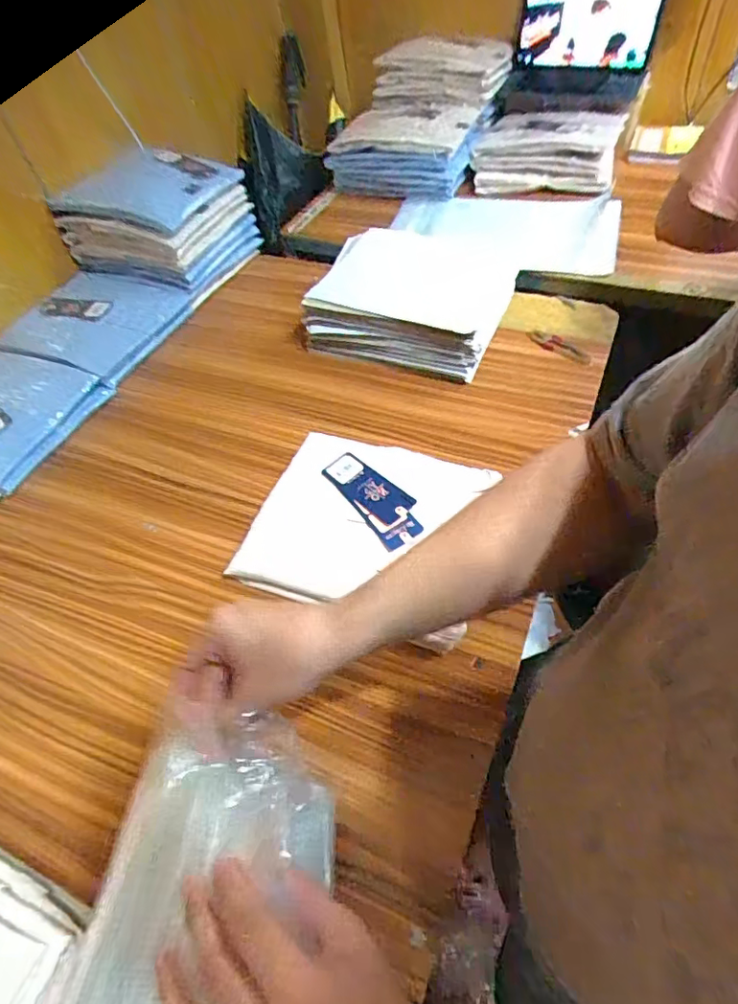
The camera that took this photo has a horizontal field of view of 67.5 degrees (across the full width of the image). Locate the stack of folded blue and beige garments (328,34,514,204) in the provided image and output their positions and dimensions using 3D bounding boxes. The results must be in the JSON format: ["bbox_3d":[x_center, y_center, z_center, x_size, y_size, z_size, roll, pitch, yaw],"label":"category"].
[{"bbox_3d":[0.110,-0.802,1.151,0.269,0.155,0.427,15,55,18],"label":"stack of folded blue and beige garments"}]

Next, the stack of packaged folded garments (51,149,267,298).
[{"bbox_3d":[-0.356,-0.480,0.947,0.236,0.184,0.221,20,57,21],"label":"stack of packaged folded garments"}]

